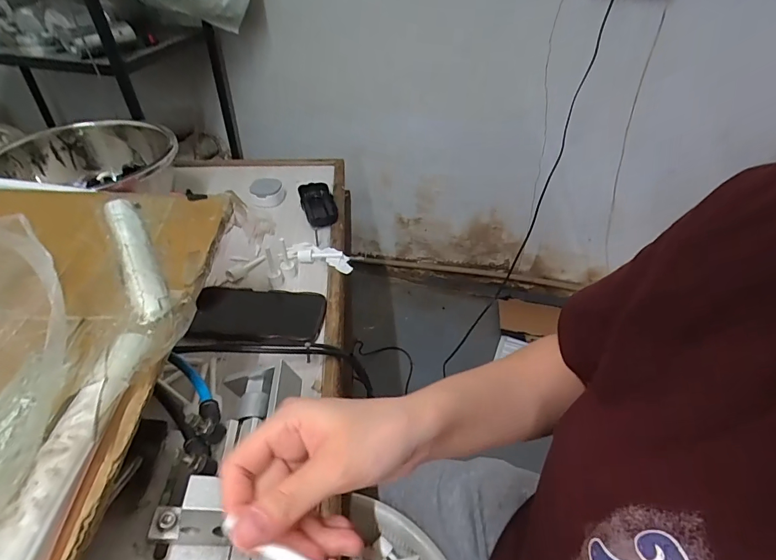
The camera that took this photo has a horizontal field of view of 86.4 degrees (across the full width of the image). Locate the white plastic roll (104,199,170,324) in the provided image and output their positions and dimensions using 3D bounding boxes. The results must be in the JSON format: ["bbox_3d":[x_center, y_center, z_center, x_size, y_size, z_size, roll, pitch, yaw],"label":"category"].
[{"bbox_3d":[-0.223,-0.024,0.364,0.024,0.014,0.173,-22,47,-26],"label":"white plastic roll"}]

